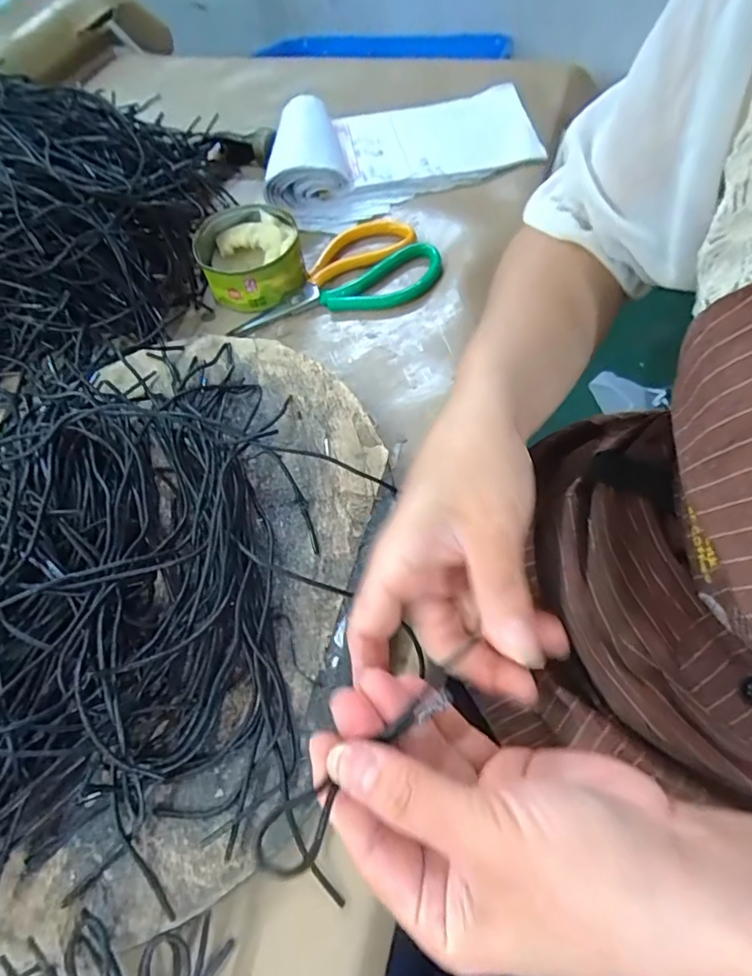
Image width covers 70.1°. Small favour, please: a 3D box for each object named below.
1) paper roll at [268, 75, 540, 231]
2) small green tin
[{"bbox_3d":[0.020,-0.328,0.510,0.260,0.043,0.137,-19,61,-7],"label":"paper roll"},{"bbox_3d":[-0.102,-0.189,0.440,0.079,0.041,0.080,-3,60,5],"label":"small green tin"}]

